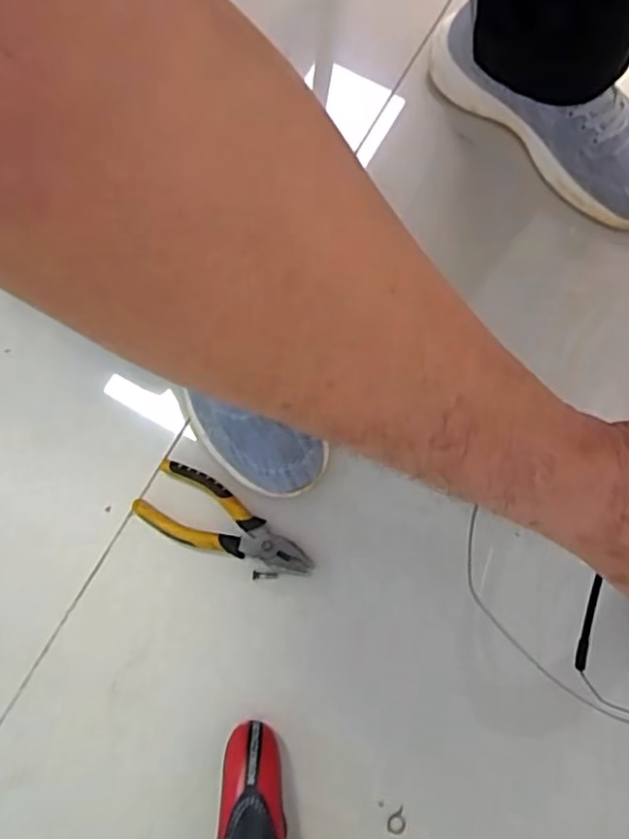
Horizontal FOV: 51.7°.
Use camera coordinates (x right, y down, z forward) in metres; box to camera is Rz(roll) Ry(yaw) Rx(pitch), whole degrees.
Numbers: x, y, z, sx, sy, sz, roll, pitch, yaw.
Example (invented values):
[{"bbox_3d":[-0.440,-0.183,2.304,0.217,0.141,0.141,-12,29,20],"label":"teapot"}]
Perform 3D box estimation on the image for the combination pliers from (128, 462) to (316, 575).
[{"bbox_3d":[-0.077,0.095,0.568,0.159,0.019,0.059,30,79,8],"label":"combination pliers"}]

